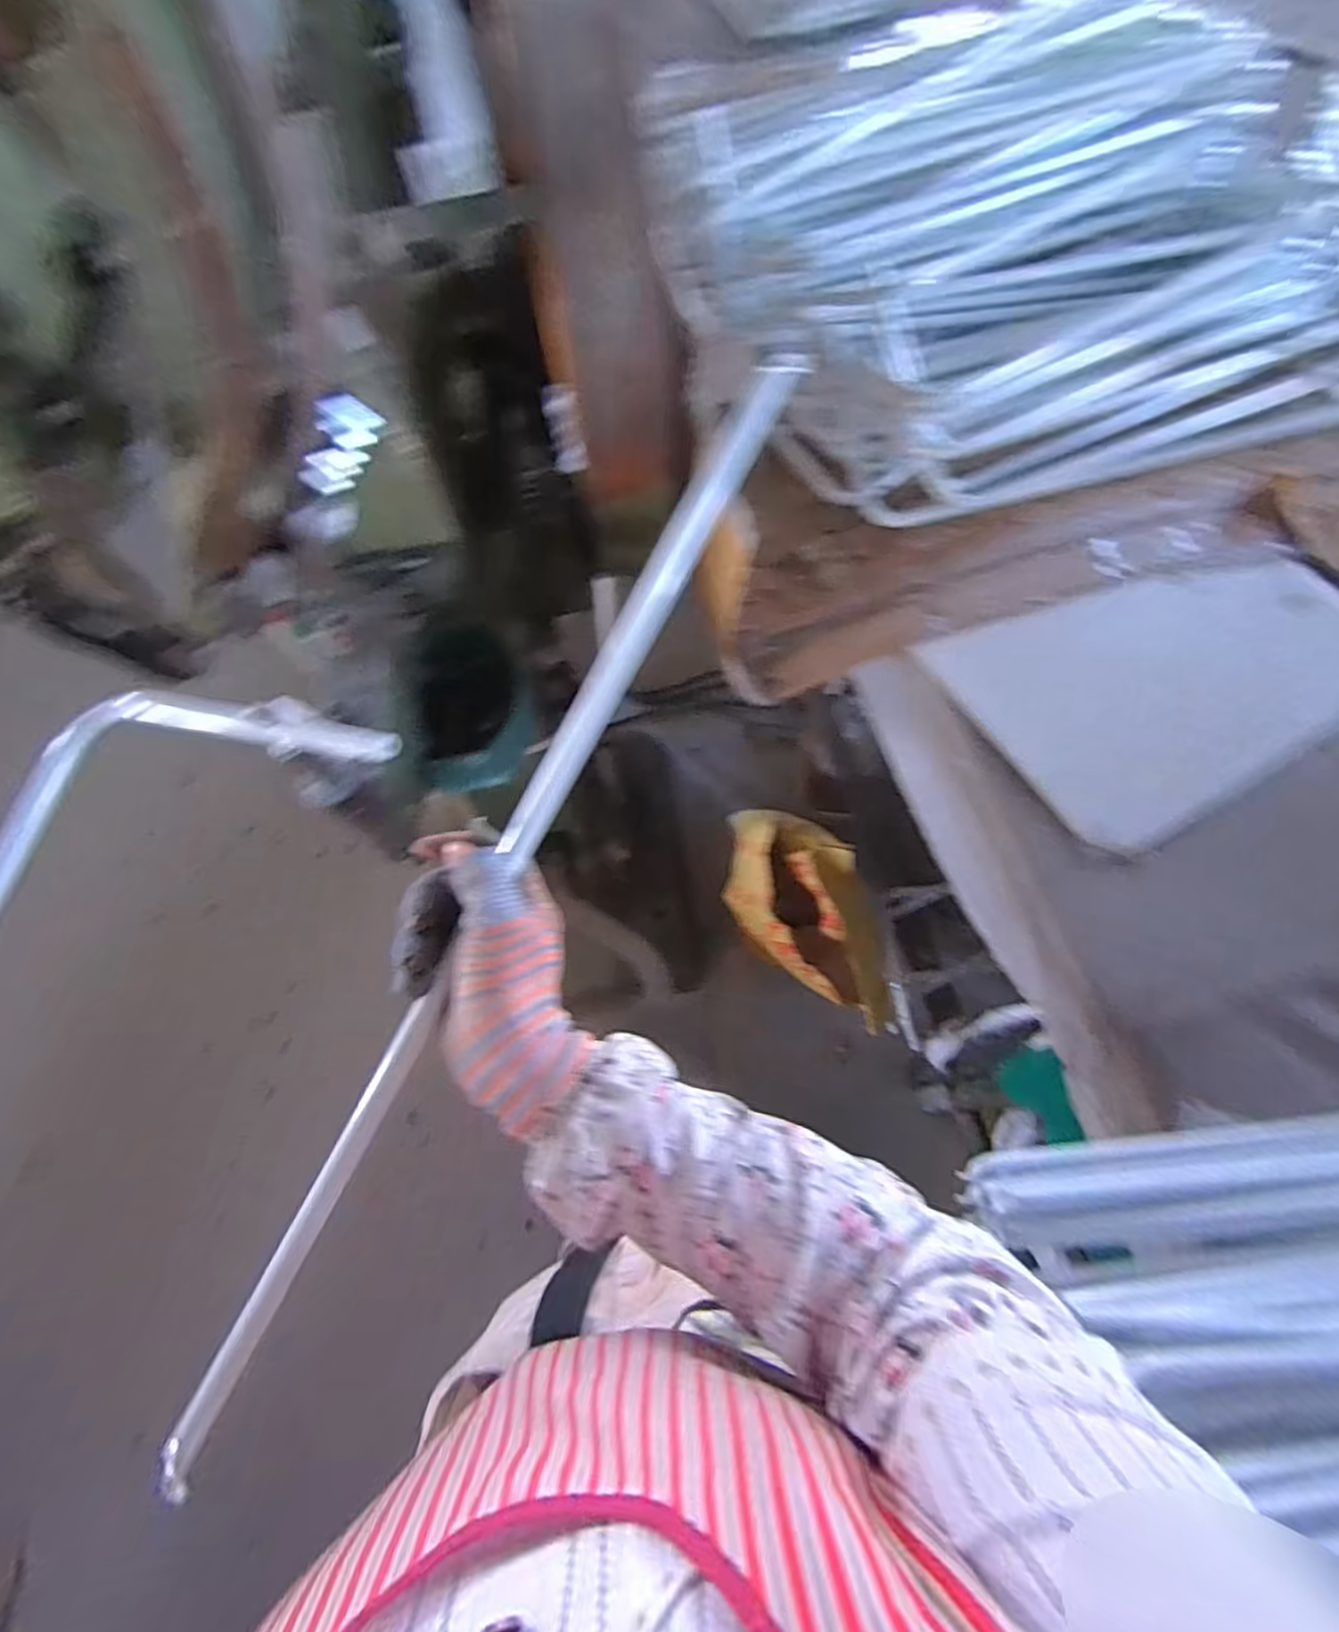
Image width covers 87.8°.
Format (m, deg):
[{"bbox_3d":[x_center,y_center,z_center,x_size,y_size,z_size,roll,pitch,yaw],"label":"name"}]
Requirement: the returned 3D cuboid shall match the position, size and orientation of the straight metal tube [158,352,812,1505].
[{"bbox_3d":[-0.086,0.032,0.343,0.018,0.012,0.620,28,86,12],"label":"straight metal tube"}]

